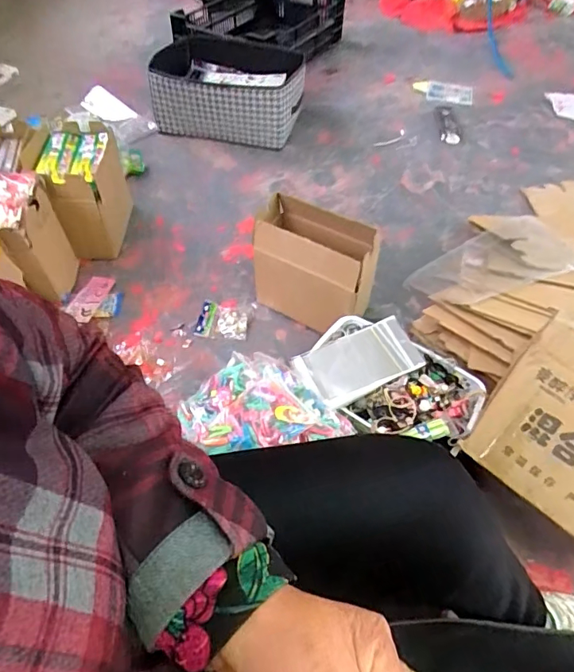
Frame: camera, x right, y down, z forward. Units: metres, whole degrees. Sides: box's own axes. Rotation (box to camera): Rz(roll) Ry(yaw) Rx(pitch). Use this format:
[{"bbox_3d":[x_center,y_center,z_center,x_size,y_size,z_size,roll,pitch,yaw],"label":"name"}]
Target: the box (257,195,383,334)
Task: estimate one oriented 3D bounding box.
[{"bbox_3d":[0.052,-0.137,0.977,0.252,0.213,0.129,27,55,18],"label":"box"}]

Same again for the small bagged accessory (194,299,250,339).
[{"bbox_3d":[-0.134,-0.034,1.015,0.107,0.018,0.086,5,51,2],"label":"small bagged accessory"}]

